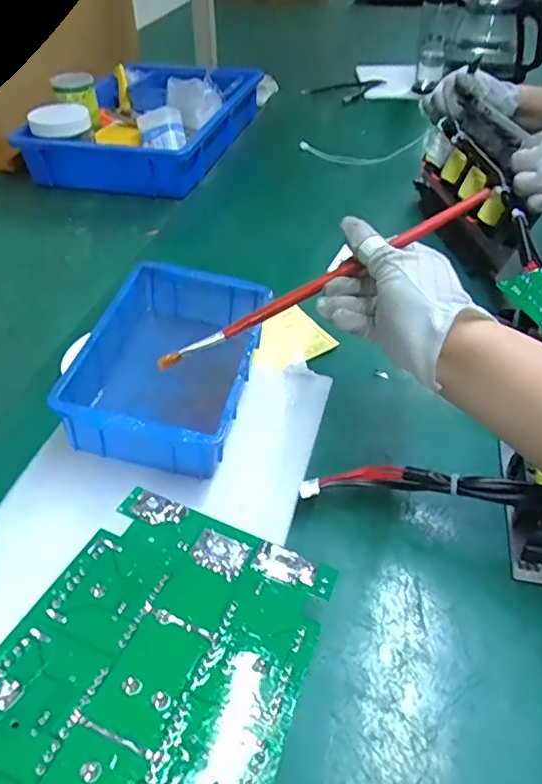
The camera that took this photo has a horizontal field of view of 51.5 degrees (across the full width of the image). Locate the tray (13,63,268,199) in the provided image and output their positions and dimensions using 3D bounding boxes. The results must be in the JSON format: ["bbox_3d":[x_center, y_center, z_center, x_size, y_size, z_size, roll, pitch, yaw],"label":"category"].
[{"bbox_3d":[-0.194,-0.473,0.966,0.269,0.106,0.408,11,45,13],"label":"tray"}]

